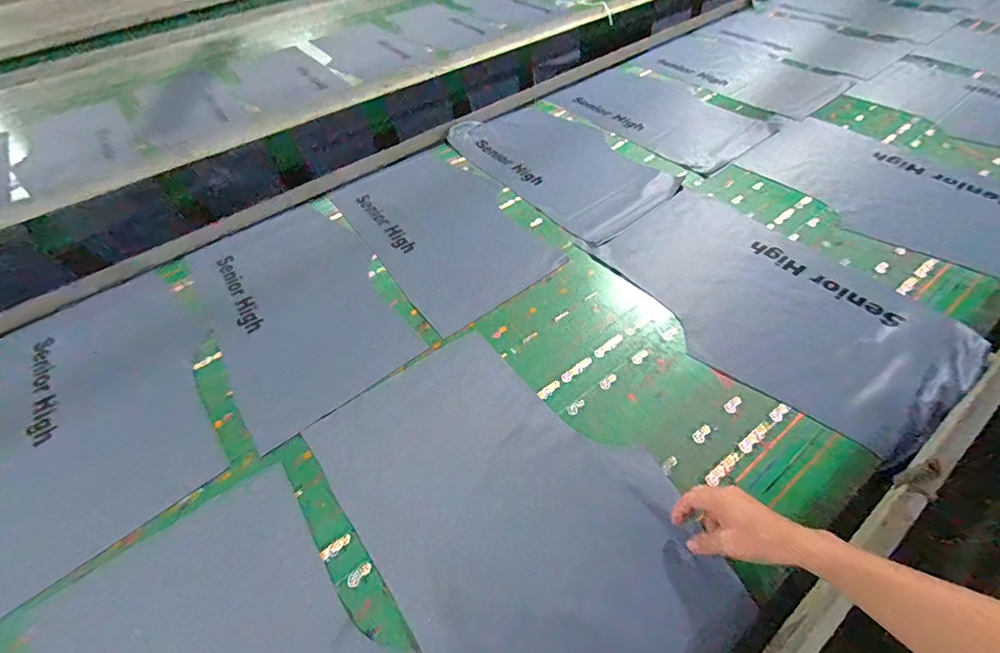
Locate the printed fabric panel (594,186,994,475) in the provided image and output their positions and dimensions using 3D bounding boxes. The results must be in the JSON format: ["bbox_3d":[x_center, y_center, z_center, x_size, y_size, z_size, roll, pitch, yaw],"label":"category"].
[{"bbox_3d":[0.481,-0.059,0.797,0.363,0.011,0.591,-33,56,-19],"label":"printed fabric panel"}]

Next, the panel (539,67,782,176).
[{"bbox_3d":[0.461,-0.636,1.264,0.371,0.041,0.587,-35,57,-20],"label":"panel"}]

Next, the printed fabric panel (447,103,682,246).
[{"bbox_3d":[0.147,-0.455,1.162,0.344,0.024,0.672,-29,53,-18],"label":"printed fabric panel"}]

